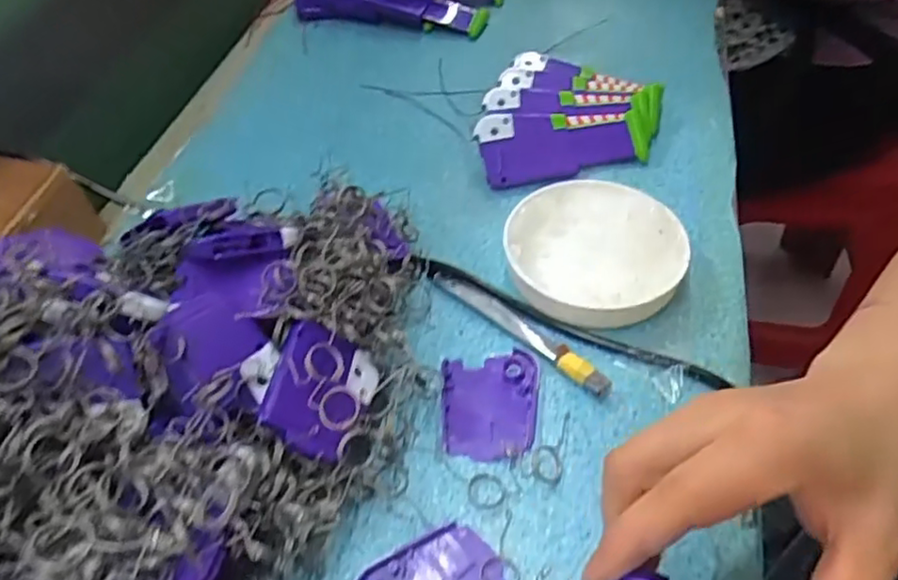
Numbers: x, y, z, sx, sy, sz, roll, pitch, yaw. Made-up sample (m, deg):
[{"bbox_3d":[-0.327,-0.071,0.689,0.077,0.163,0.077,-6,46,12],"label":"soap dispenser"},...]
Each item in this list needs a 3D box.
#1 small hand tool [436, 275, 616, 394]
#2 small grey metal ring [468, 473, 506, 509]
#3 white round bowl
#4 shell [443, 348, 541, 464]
[{"bbox_3d":[0.039,0.020,0.377,0.013,0.013,0.126,-38,59,-26],"label":"small hand tool"},{"bbox_3d":[0.019,0.099,0.324,0.018,0.004,0.018,-1,50,1],"label":"small grey metal ring"},{"bbox_3d":[0.088,-0.023,0.399,0.102,0.027,0.103,-1,50,1],"label":"white round bowl"},{"bbox_3d":[0.022,0.059,0.352,0.050,0.008,0.061,2,50,3],"label":"shell"}]

